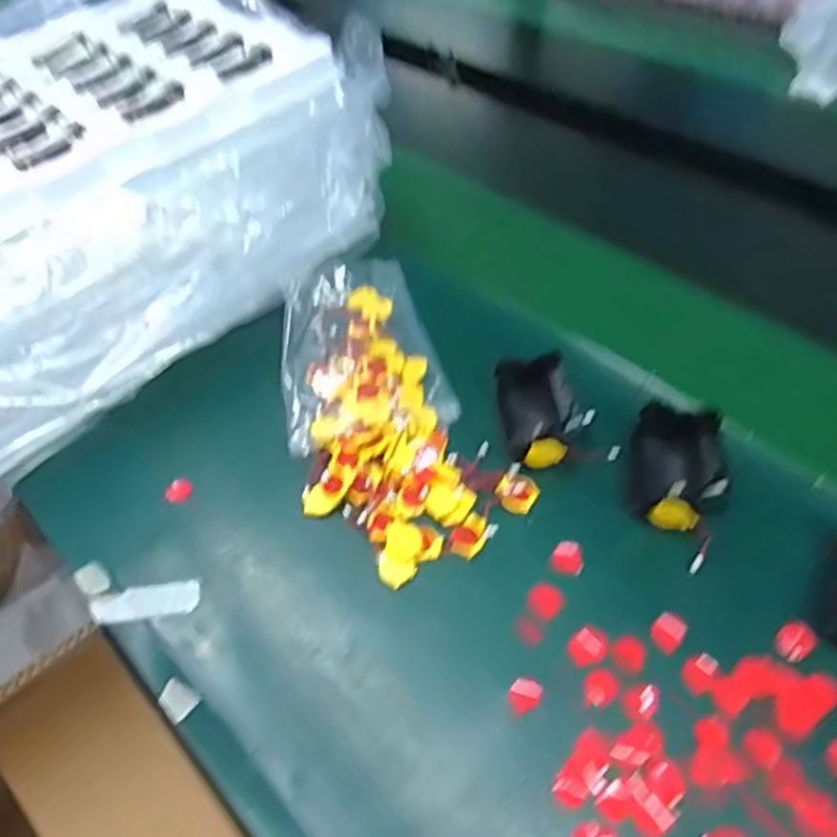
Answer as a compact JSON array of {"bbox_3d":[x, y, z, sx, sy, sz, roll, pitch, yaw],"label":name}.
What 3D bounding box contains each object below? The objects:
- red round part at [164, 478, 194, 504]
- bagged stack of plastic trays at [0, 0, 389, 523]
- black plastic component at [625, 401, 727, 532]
[{"bbox_3d":[-0.160,0.047,0.438,0.018,0.004,0.017,-2,51,2],"label":"red round part"},{"bbox_3d":[-0.272,-0.163,0.511,0.303,0.163,0.485,33,60,28],"label":"bagged stack of plastic trays"},{"bbox_3d":[0.156,0.028,0.401,0.050,0.035,0.074,7,51,10],"label":"black plastic component"}]

